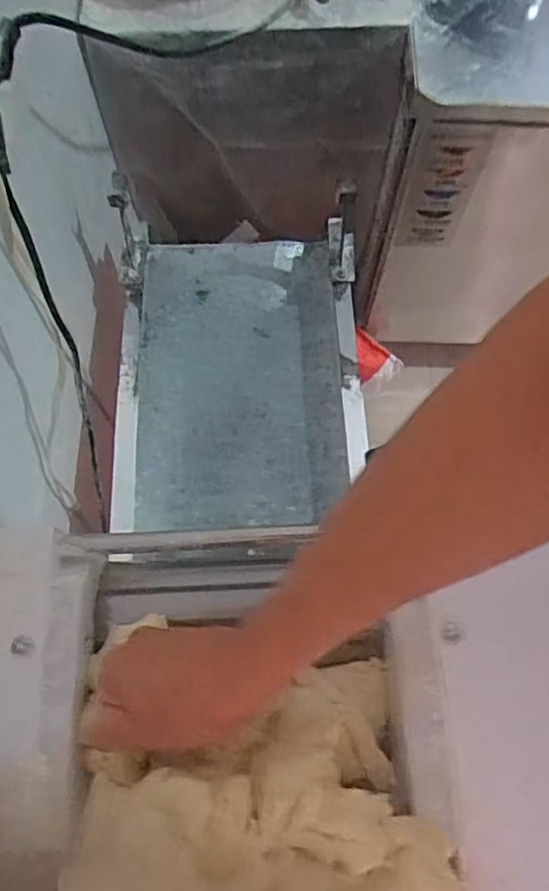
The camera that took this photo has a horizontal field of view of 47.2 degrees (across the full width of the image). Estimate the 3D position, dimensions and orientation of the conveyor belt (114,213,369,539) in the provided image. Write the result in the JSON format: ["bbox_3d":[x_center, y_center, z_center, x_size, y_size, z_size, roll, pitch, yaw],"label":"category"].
[{"bbox_3d":[-0.047,-0.122,0.956,0.336,0.090,0.484,0,67,-1],"label":"conveyor belt"}]

